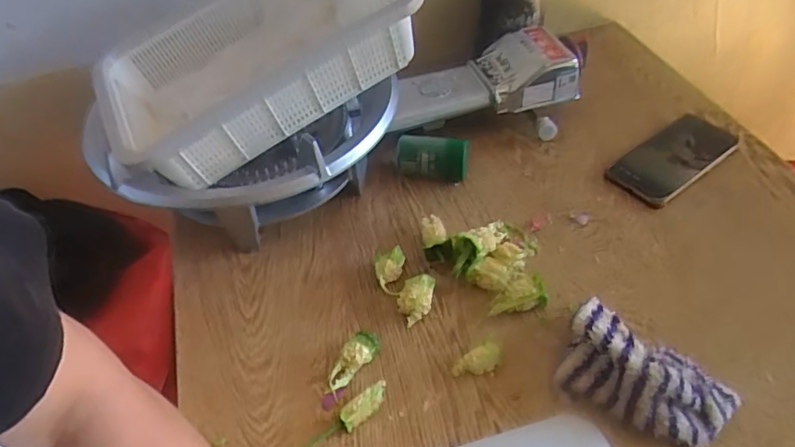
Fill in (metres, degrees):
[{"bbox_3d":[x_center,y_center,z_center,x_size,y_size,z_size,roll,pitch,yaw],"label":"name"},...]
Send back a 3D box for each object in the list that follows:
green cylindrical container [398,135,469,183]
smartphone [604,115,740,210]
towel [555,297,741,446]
[{"bbox_3d":[0.042,-0.076,0.686,0.086,0.051,0.044,19,51,23],"label":"green cylindrical container"},{"bbox_3d":[0.337,-0.081,0.685,0.165,0.018,0.077,-31,50,-21],"label":"smartphone"},{"bbox_3d":[0.204,0.128,0.471,0.132,0.056,0.082,29,56,30],"label":"towel"}]

